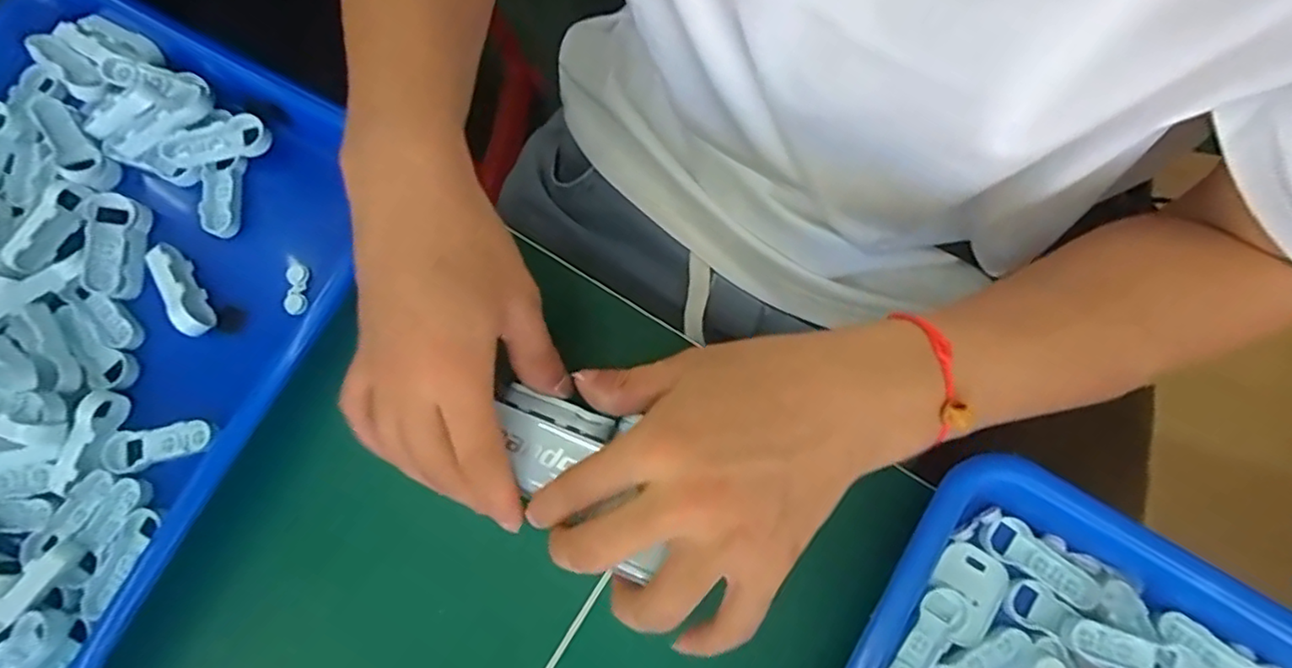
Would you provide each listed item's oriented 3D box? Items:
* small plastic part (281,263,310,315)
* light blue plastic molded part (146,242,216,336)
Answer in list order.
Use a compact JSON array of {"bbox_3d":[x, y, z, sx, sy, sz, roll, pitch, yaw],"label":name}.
[{"bbox_3d":[-0.175,-0.022,0.314,0.013,0.004,0.027,-4,75,-3],"label":"small plastic part"},{"bbox_3d":[-0.226,-0.022,0.308,0.013,0.020,0.047,-28,80,-3],"label":"light blue plastic molded part"}]

